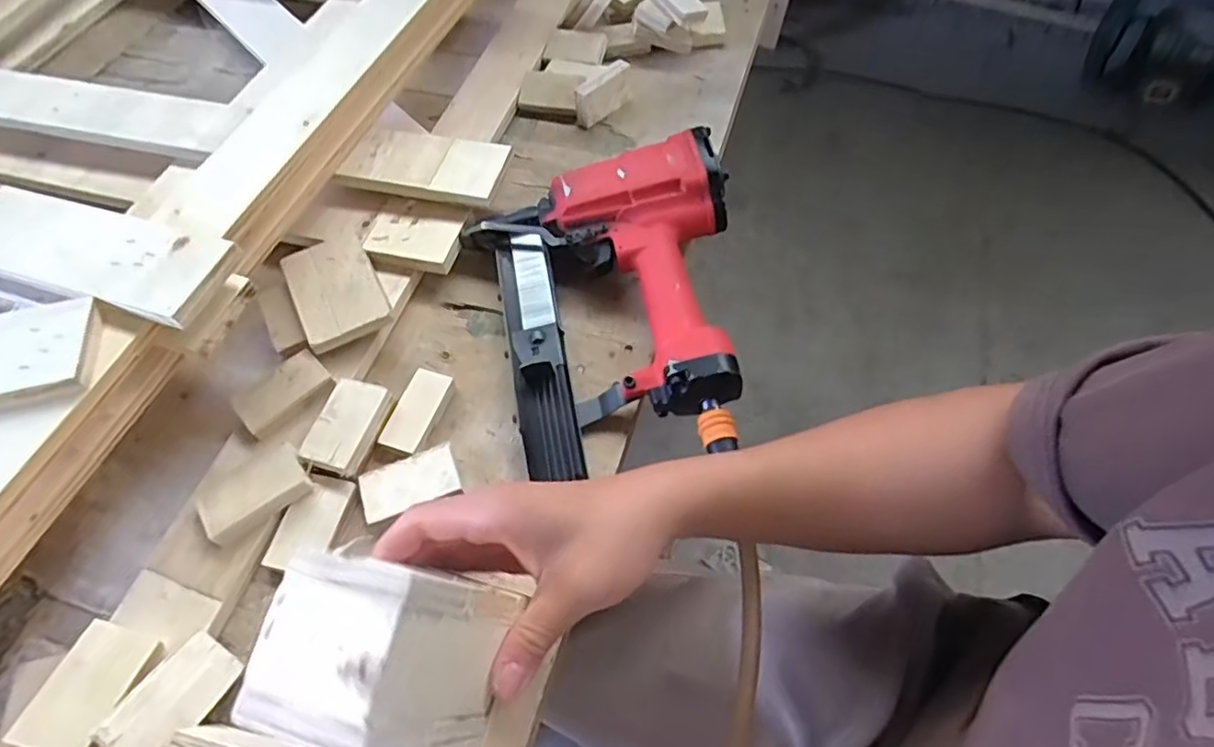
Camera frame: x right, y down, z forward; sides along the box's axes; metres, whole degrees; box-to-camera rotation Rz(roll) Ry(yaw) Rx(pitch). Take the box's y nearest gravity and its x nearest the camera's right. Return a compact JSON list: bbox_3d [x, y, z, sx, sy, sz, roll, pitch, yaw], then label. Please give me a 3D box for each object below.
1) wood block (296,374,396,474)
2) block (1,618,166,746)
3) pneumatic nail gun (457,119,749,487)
[{"bbox_3d":[-0.201,0.040,0.489,0.047,0.017,0.072,14,60,10],"label":"wood block"},{"bbox_3d":[-0.316,0.191,0.385,0.044,0.015,0.072,25,43,-8],"label":"block"},{"bbox_3d":[0.006,-0.065,0.522,0.213,0.069,0.285,-8,59,-4],"label":"pneumatic nail gun"}]

